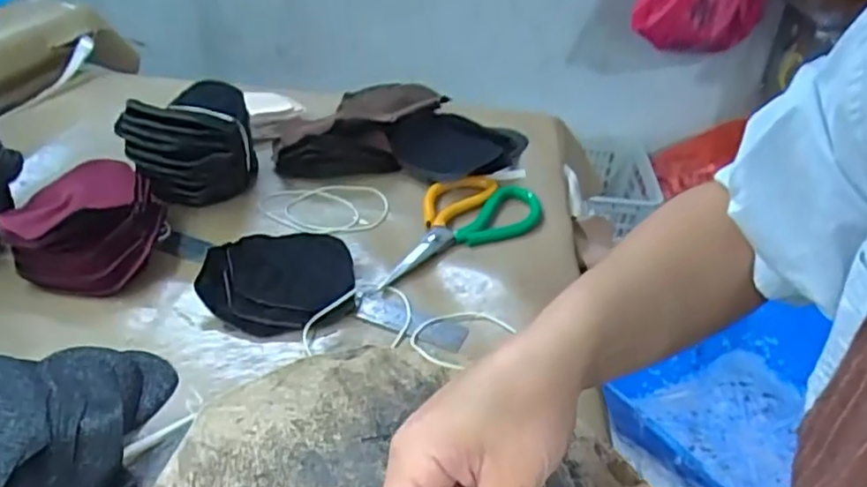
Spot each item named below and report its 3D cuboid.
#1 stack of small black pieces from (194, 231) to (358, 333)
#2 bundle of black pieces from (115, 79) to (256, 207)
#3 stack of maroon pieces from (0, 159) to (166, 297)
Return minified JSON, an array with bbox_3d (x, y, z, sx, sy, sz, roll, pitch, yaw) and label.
[{"bbox_3d":[-0.113,0.014,0.482,0.103,0.029,0.120,-2,33,-10],"label":"stack of small black pieces"},{"bbox_3d":[-0.202,-0.087,0.562,0.075,0.083,0.103,10,33,10],"label":"bundle of black pieces"},{"bbox_3d":[-0.256,-0.016,0.491,0.096,0.054,0.121,-5,33,-14],"label":"stack of maroon pieces"}]

